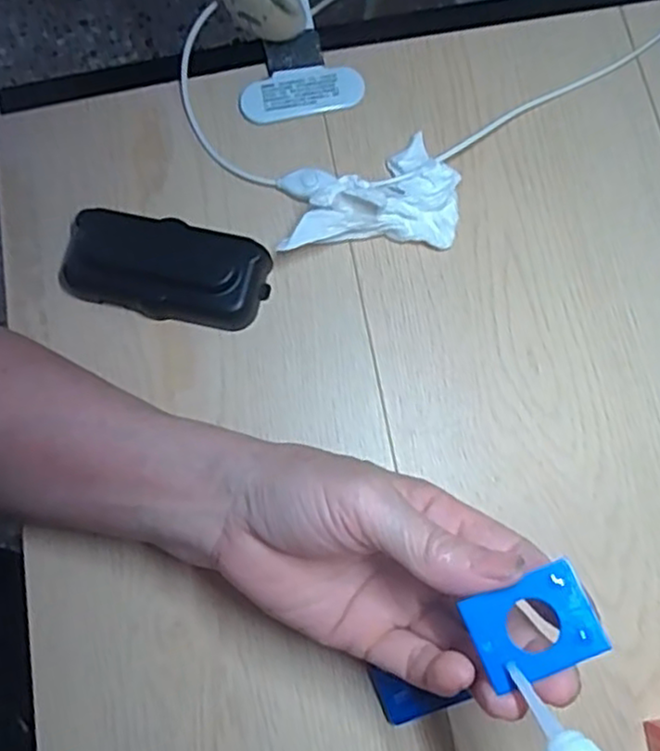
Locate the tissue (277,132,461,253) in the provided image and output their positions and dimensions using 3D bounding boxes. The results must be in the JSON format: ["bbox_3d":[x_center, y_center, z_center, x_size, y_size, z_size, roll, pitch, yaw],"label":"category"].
[{"bbox_3d":[0.021,-0.101,0.382,0.102,0.038,0.066,-12,75,-3],"label":"tissue"}]

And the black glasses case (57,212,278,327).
[{"bbox_3d":[-0.091,-0.059,0.379,0.110,0.027,0.050,14,76,4],"label":"black glasses case"}]

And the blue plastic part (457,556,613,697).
[{"bbox_3d":[0.070,0.086,0.238,0.040,0.006,0.031,-22,76,-5],"label":"blue plastic part"}]

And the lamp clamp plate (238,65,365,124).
[{"bbox_3d":[-0.017,-0.167,0.413,0.072,0.014,0.026,-13,76,-3],"label":"lamp clamp plate"}]

